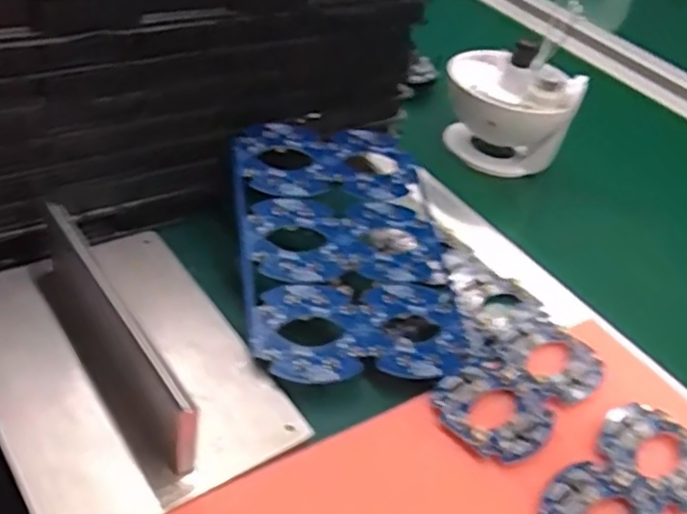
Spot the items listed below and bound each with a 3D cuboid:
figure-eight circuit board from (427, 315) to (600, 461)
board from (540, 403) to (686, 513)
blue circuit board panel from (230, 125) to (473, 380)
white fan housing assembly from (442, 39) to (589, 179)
[{"bbox_3d":[0.111,0.077,0.434,0.129,0.006,0.064,-26,52,-38],"label":"figure-eight circuit board"},{"bbox_3d":[0.159,0.125,0.384,0.065,0.005,0.126,38,45,27],"label":"board"},{"bbox_3d":[0.004,-0.008,0.483,0.147,0.016,0.205,2,54,-17],"label":"blue circuit board panel"},{"bbox_3d":[0.152,-0.140,0.670,0.111,0.114,0.105,5,40,-10],"label":"white fan housing assembly"}]

